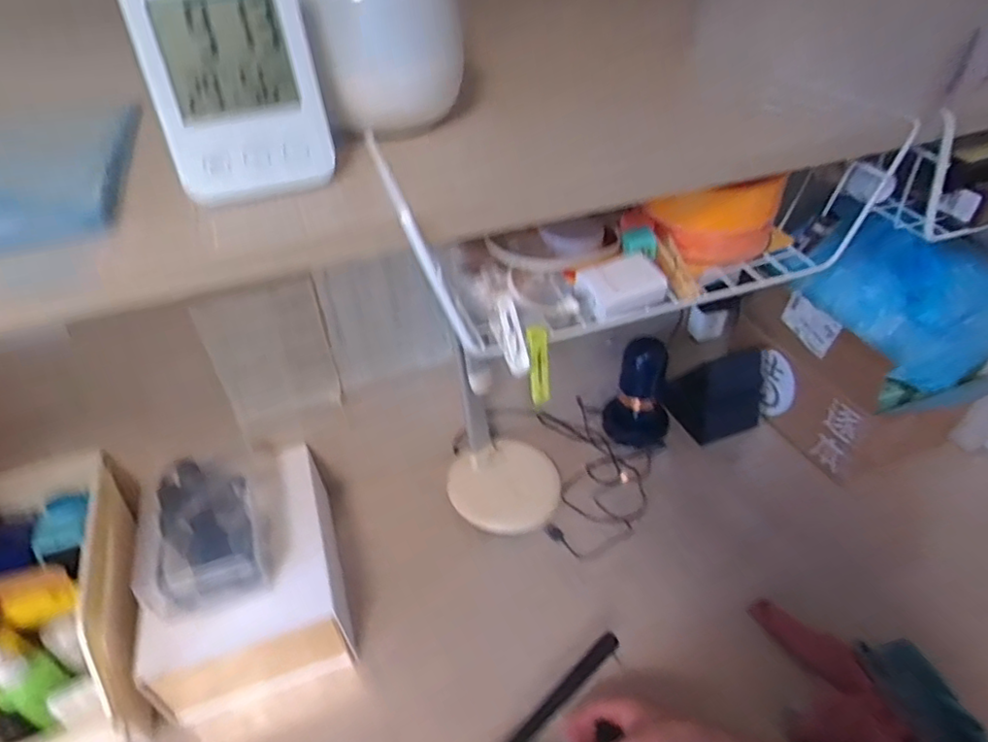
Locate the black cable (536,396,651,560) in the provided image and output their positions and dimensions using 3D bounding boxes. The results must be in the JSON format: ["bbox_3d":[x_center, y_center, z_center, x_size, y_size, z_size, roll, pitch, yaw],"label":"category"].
[{"bbox_3d":[0.145,0.142,0.835,0.150,0.029,0.241,4,49,-5],"label":"black cable"}]

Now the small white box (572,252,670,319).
[{"bbox_3d":[0.090,-0.063,0.437,0.062,0.028,0.037,-18,43,-17],"label":"small white box"}]

